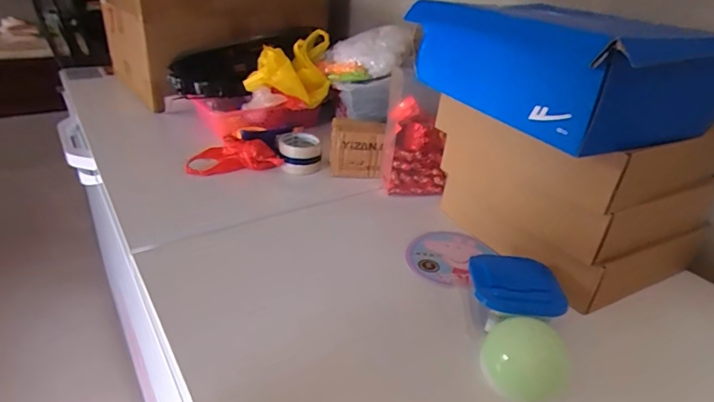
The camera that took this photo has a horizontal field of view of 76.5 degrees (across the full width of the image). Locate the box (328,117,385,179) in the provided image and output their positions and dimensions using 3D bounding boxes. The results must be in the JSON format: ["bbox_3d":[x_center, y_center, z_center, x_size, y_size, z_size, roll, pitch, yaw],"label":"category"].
[{"bbox_3d":[-0.002,-0.111,0.946,0.116,0.107,0.066,4,29,-3],"label":"box"}]

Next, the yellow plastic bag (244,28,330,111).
[{"bbox_3d":[-0.162,-0.305,1.064,0.193,0.133,0.165,2,29,-7],"label":"yellow plastic bag"}]

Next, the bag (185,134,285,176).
[{"bbox_3d":[-0.250,-0.094,0.930,0.187,0.065,0.056,0,30,-9],"label":"bag"}]

